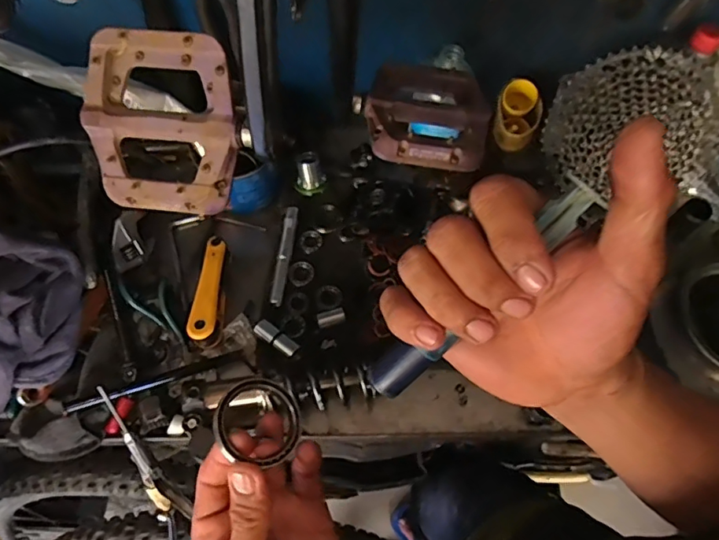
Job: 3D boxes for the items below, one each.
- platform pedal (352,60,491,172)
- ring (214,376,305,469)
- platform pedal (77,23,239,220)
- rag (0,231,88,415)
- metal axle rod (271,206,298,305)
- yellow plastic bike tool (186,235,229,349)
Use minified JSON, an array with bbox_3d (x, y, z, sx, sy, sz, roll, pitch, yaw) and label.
[{"bbox_3d":[0.050,-0.128,0.421,0.102,0.028,0.109,6,64,2],"label":"platform pedal"},{"bbox_3d":[-0.059,0.087,0.306,0.051,0.005,0.049,13,59,-22],"label":"ring"},{"bbox_3d":[-0.123,-0.092,0.329,0.094,0.015,0.108,6,104,6],"label":"platform pedal"},{"bbox_3d":[-0.353,0.039,0.508,0.135,0.096,0.171,17,65,7],"label":"rag"},{"bbox_3d":[-0.093,-0.019,0.645,0.014,0.019,0.128,7,63,1],"label":"metal axle rod"},{"bbox_3d":[-0.171,0.022,0.604,0.029,0.030,0.128,3,64,0],"label":"yellow plastic bike tool"}]

